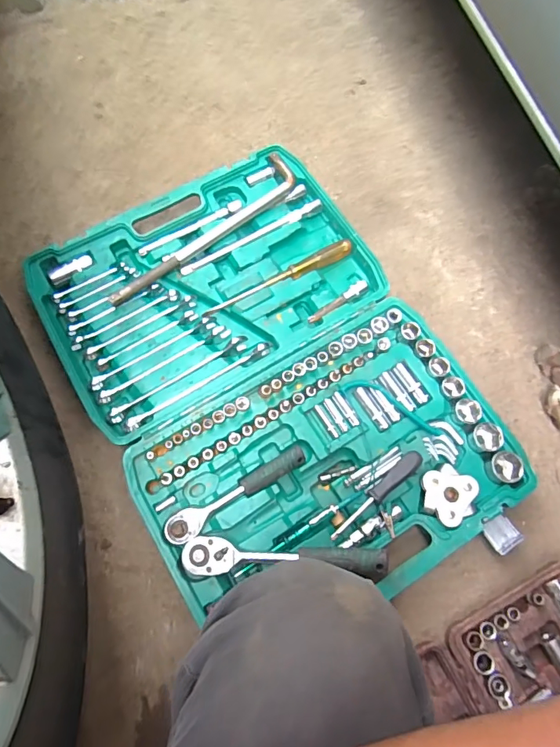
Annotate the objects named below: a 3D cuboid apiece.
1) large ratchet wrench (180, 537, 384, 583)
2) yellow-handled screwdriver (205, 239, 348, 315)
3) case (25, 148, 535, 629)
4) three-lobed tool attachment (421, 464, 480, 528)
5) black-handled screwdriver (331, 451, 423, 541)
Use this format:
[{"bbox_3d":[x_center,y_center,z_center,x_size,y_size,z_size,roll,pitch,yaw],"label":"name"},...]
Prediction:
[{"bbox_3d":[0.004,0.218,0.536,0.235,0.042,0.042,2,71,-2],"label":"large ratchet wrench"},{"bbox_3d":[0.005,-0.146,0.685,0.243,0.024,0.025,-28,75,-15],"label":"yellow-handled screwdriver"},{"bbox_3d":[-0.020,-0.008,0.631,0.463,0.067,0.635,-26,75,-11],"label":"case"},{"bbox_3d":[0.218,0.155,0.584,0.072,0.020,0.069,1,72,-2],"label":"three-lobed tool attachment"},{"bbox_3d":[0.120,0.148,0.562,0.145,0.022,0.022,-39,77,-6],"label":"black-handled screwdriver"}]

